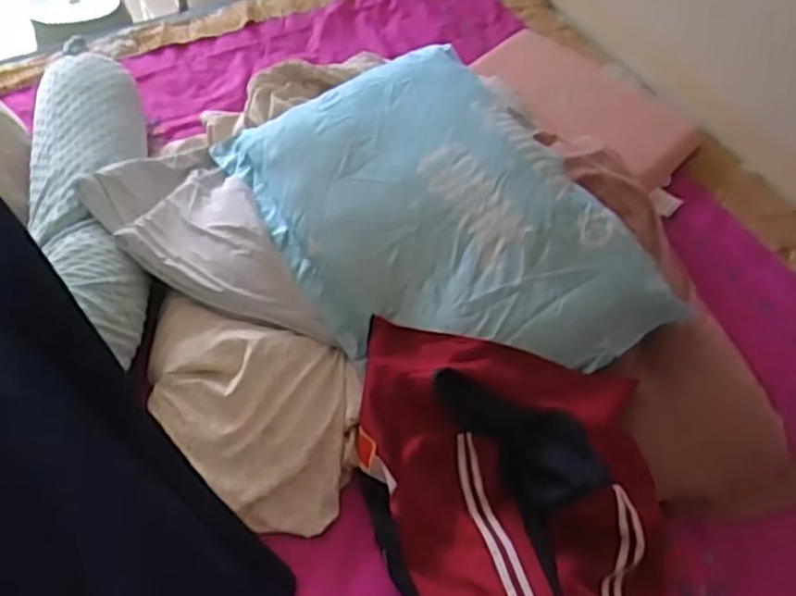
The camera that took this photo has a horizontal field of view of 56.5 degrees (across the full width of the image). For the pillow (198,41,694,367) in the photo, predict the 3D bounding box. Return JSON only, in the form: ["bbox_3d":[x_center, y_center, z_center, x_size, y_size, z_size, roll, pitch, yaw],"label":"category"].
[{"bbox_3d":[0.056,-0.144,1.197,0.483,0.145,0.679,-23,58,-18],"label":"pillow"}]

